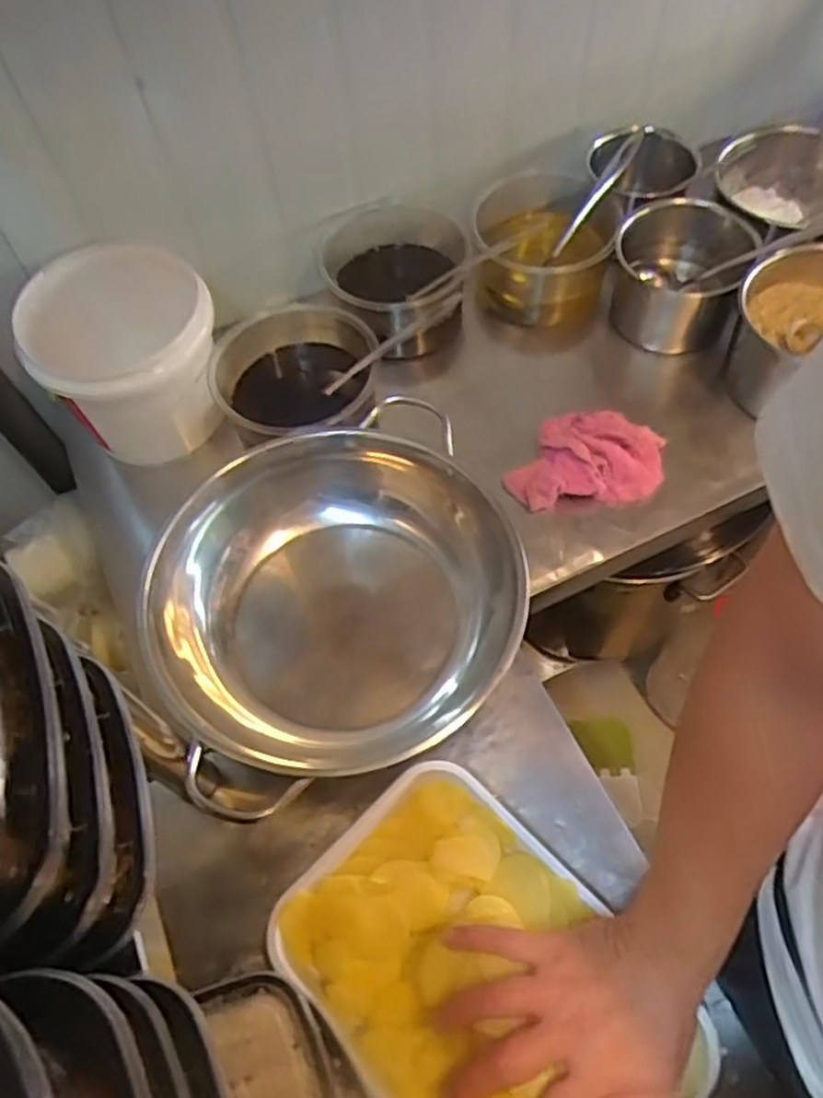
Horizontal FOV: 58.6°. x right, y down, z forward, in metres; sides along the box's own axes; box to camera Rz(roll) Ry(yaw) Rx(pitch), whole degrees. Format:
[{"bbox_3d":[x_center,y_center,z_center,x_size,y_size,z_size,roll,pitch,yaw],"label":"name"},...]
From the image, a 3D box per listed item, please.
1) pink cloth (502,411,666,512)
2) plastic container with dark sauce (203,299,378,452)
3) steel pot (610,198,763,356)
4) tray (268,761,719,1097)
[{"bbox_3d":[0.183,-0.096,0.774,0.165,0.043,0.099,-4,60,2],"label":"pink cloth"},{"bbox_3d":[-0.121,-0.156,0.824,0.162,0.154,0.170,-3,60,3],"label":"plastic container with dark sauce"},{"bbox_3d":[0.315,-0.319,0.861,0.140,0.123,0.137,-2,60,3],"label":"steel pot"},{"bbox_3d":[0.049,0.316,0.535,0.204,0.048,0.289,-40,65,-17],"label":"tray"}]

